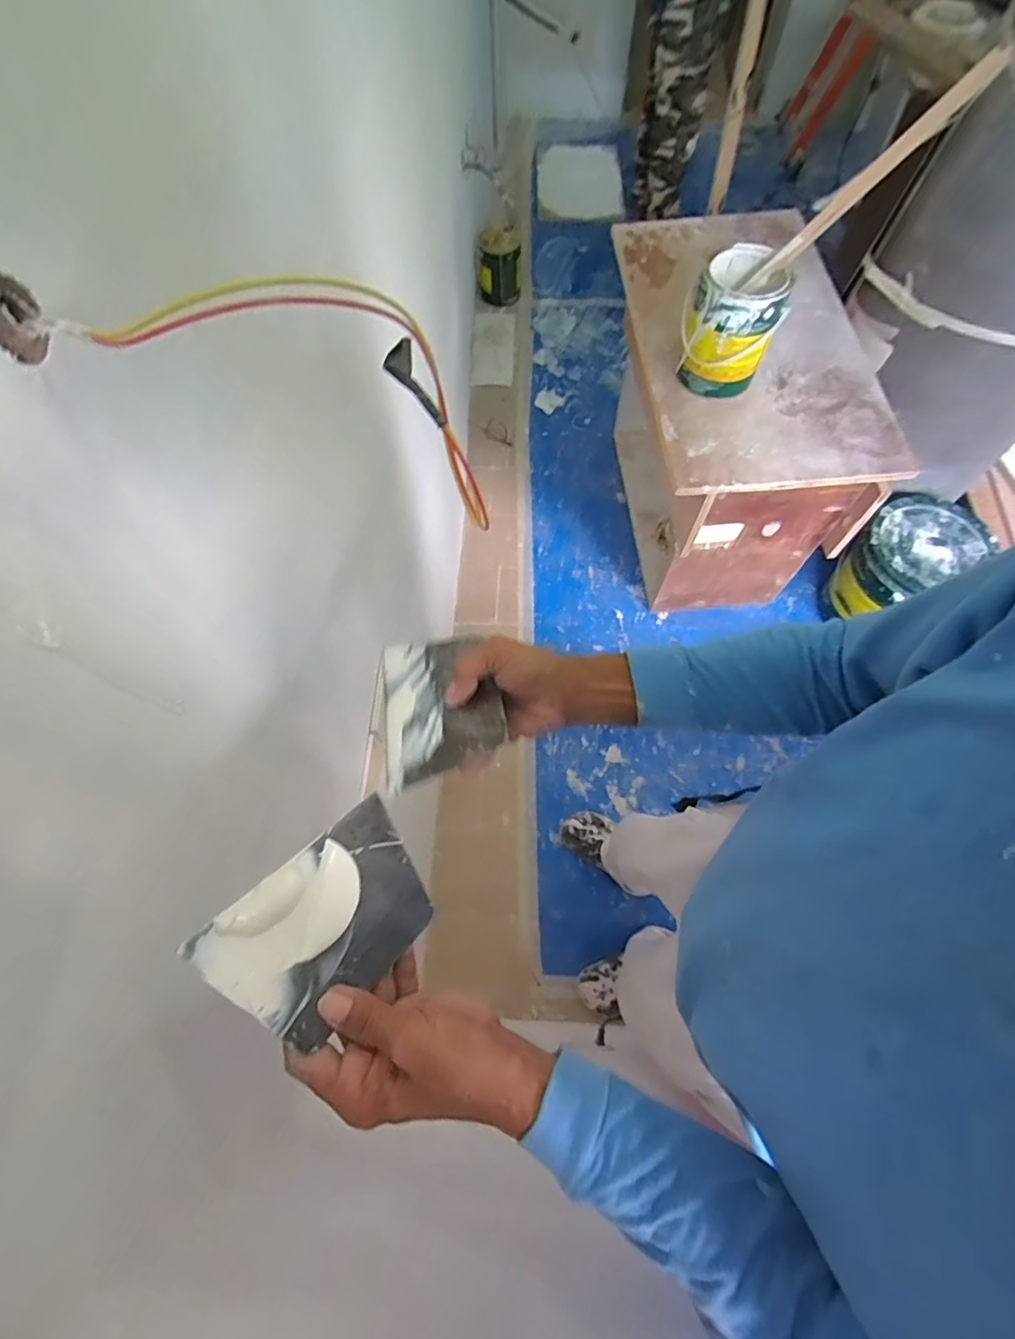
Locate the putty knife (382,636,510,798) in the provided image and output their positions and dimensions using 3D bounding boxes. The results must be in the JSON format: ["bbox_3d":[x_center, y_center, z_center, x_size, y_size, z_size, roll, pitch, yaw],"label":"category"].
[{"bbox_3d":[-0.054,0.025,0.447,0.093,0.007,0.132,-15,51,2],"label":"putty knife"}]

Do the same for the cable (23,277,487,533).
[{"bbox_3d":[-0.091,-0.170,0.321,0.262,0.096,0.047,-3,49,-49],"label":"cable"}]

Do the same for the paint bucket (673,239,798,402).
[{"bbox_3d":[0.443,-0.692,1.103,0.179,0.225,0.183,-1,61,3],"label":"paint bucket"}]

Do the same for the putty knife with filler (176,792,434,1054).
[{"bbox_3d":[-0.110,0.160,0.354,0.094,0.007,0.139,55,44,-2],"label":"putty knife with filler"}]

